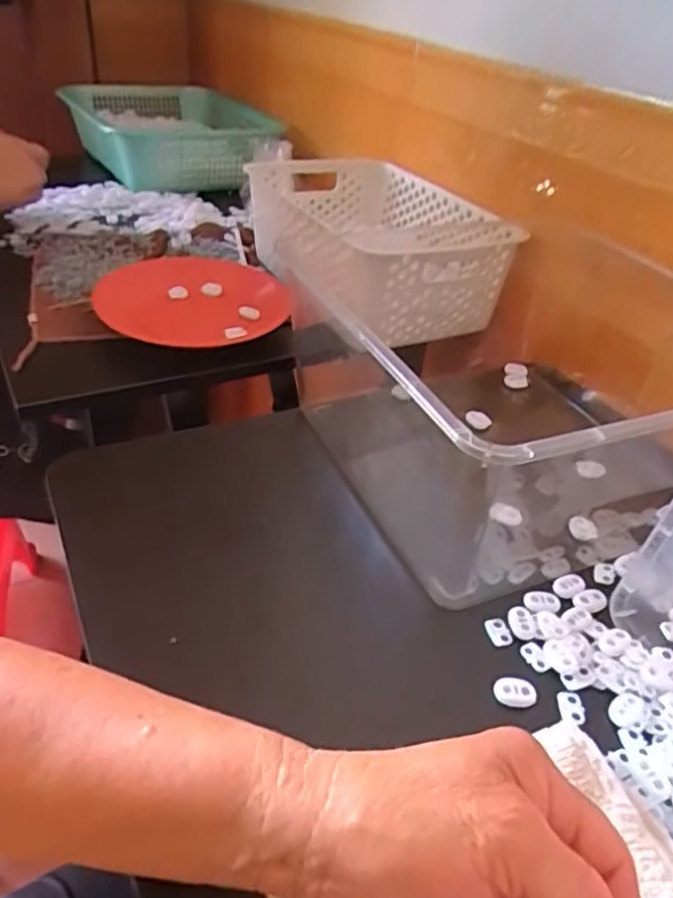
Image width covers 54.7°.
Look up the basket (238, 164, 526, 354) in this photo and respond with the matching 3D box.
[{"bbox_3d":[0.045,-0.241,0.766,0.207,0.111,0.334,-11,40,-22],"label":"basket"}]

